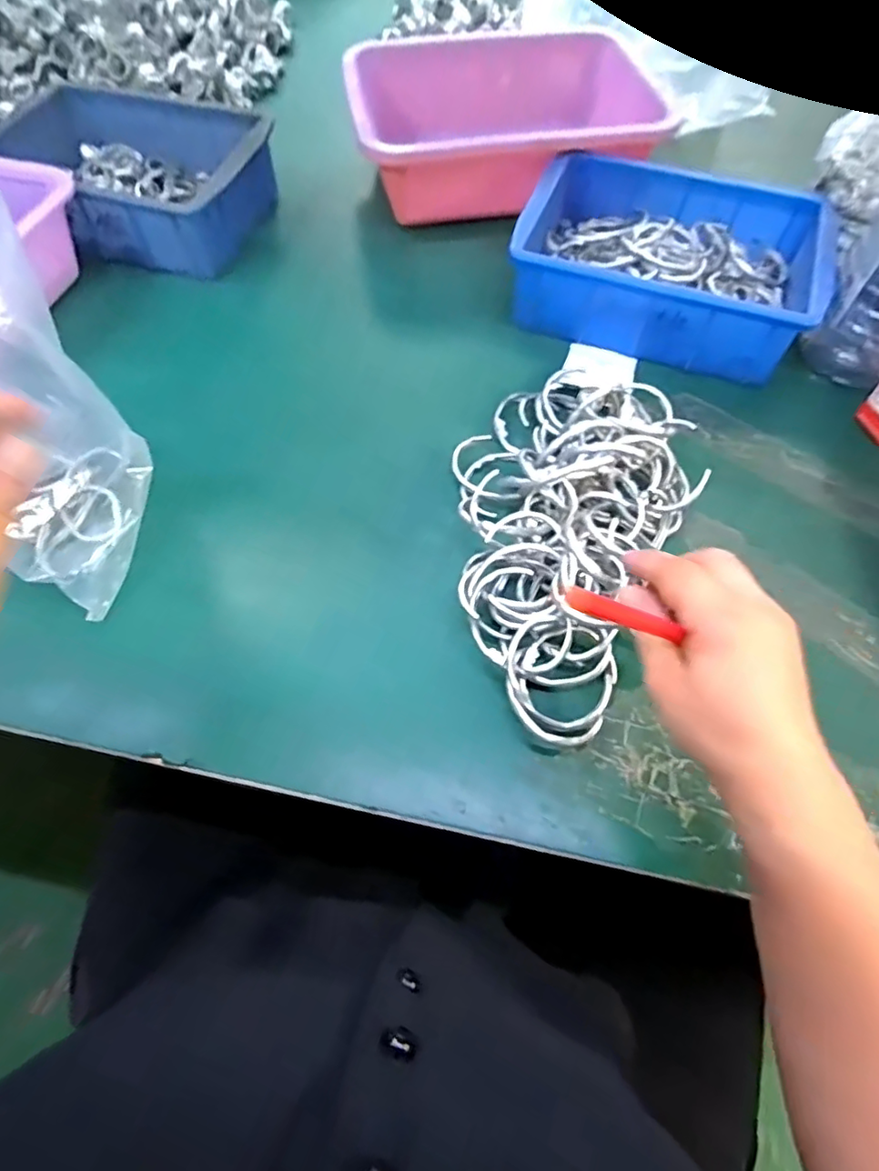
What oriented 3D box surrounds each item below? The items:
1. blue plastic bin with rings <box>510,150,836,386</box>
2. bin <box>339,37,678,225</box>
[{"bbox_3d":[0.197,-0.282,0.506,0.233,0.071,0.167,22,64,10],"label":"blue plastic bin with rings"},{"bbox_3d":[0.065,-0.480,0.608,0.302,0.081,0.250,-7,62,-5],"label":"bin"}]

